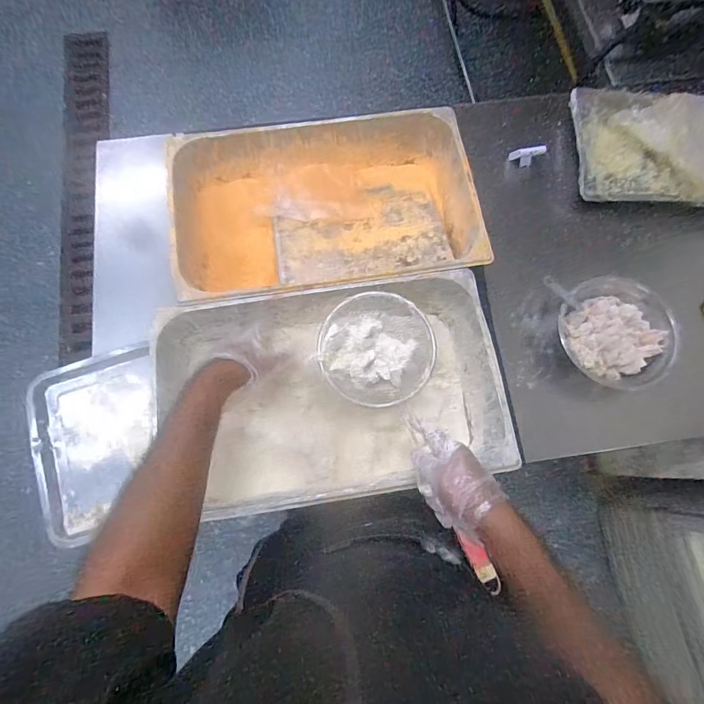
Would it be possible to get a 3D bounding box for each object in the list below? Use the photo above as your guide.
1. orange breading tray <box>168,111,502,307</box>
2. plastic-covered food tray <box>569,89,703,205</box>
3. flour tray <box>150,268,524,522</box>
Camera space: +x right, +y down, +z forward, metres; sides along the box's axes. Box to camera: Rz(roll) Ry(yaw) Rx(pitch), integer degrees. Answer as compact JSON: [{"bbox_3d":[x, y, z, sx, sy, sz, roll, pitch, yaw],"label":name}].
[{"bbox_3d":[-0.047,-0.256,0.766,0.524,0.141,0.337,-8,75,-3],"label":"orange breading tray"},{"bbox_3d":[0.666,-0.434,0.891,0.384,0.076,0.284,2,75,-1],"label":"plastic-covered food tray"},{"bbox_3d":[-0.033,0.063,0.675,0.509,0.157,0.318,-8,75,-4],"label":"flour tray"}]

